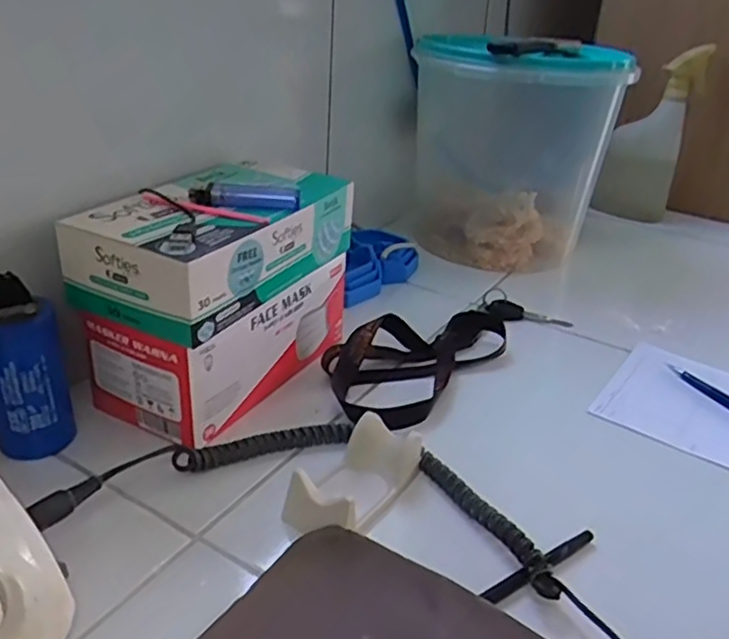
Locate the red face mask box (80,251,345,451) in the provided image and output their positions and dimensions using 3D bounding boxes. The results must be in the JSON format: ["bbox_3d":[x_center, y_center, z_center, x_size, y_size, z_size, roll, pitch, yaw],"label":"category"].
[{"bbox_3d":[-0.107,0.008,0.538,0.099,0.088,0.200,19,31,26],"label":"red face mask box"}]

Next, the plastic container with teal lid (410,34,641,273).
[{"bbox_3d":[0.180,-0.207,0.822,0.240,0.243,0.245,11,29,13],"label":"plastic container with teal lid"}]

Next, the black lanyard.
[{"bbox_3d":[0.059,0.020,0.585,0.099,0.035,0.242,24,34,33],"label":"black lanyard"}]

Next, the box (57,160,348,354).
[{"bbox_3d":[-0.107,-0.064,0.506,0.110,0.065,0.211,17,31,23],"label":"box"}]

